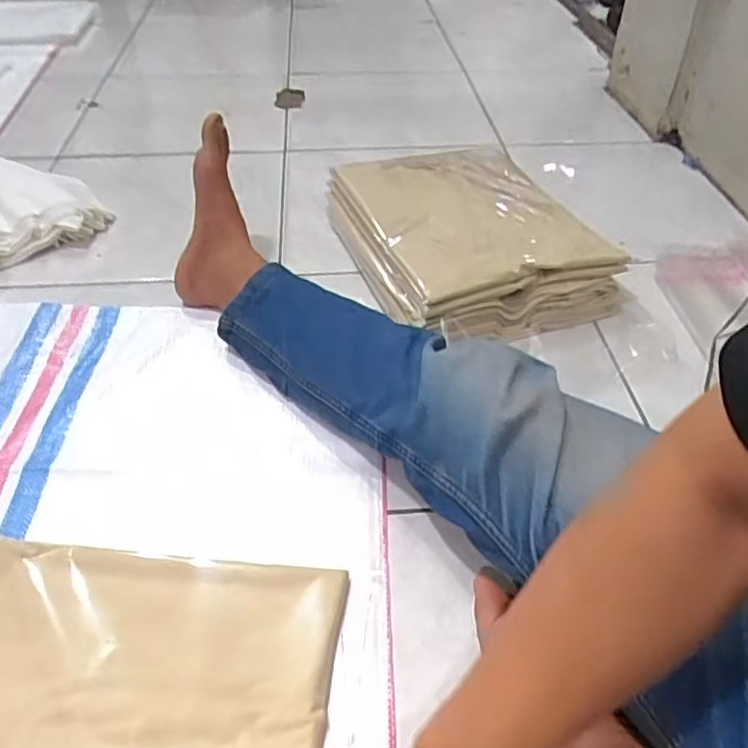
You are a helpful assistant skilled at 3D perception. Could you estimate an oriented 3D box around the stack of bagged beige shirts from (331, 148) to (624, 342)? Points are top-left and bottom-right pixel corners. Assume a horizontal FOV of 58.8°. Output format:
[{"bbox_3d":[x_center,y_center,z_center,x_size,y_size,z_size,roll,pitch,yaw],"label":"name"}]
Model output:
[{"bbox_3d":[0.136,-0.195,0.898,0.317,0.119,0.331,-10,44,-14],"label":"stack of bagged beige shirts"}]

